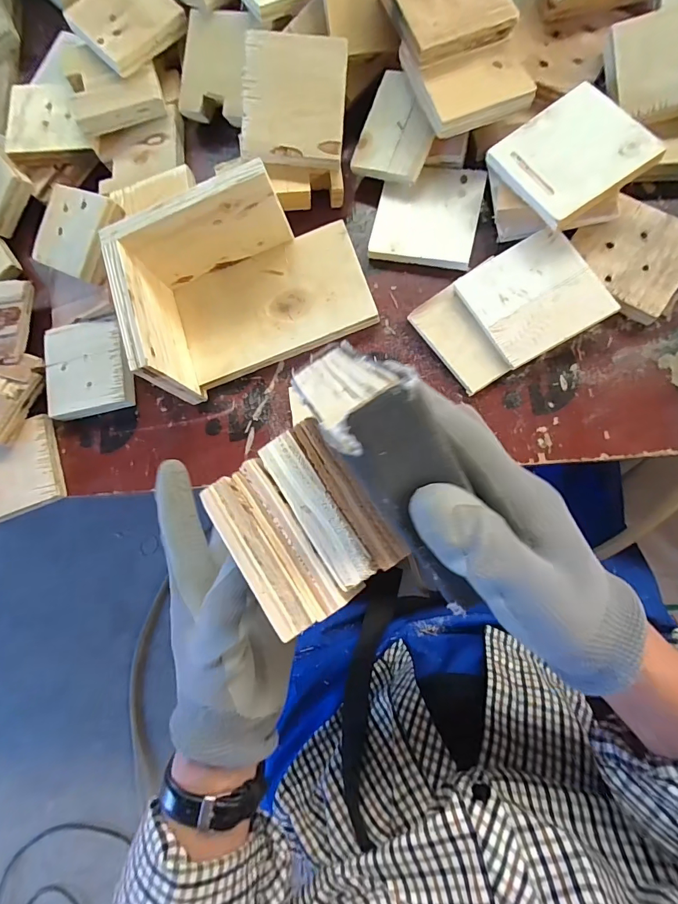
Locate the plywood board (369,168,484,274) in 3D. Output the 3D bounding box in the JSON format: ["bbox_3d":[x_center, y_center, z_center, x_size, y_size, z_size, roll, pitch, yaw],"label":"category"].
[{"bbox_3d":[0.080,-0.216,0.379,0.089,0.009,0.089,12,83,9],"label":"plywood board"}]

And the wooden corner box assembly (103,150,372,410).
[{"bbox_3d":[-0.078,-0.145,0.350,0.188,0.086,0.131,-22,85,7],"label":"wooden corner box assembly"}]

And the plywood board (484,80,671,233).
[{"bbox_3d":[0.184,-0.235,0.330,0.095,0.009,0.094,-32,72,8],"label":"plywood board"}]

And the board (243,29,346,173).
[{"bbox_3d":[-0.039,-0.301,0.360,0.087,0.009,0.092,3,106,-1],"label":"board"}]

